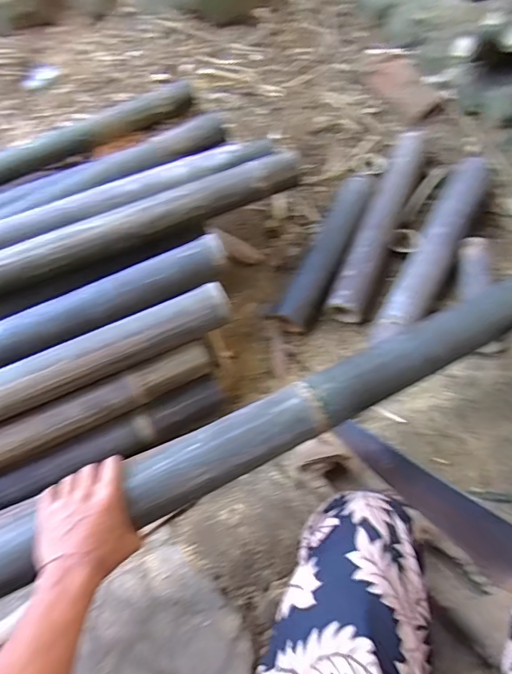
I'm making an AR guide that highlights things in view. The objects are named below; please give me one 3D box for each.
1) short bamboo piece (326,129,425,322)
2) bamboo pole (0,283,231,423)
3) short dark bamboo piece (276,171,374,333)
[{"bbox_3d":[0.271,-0.255,1.004,0.086,0.079,0.487,22,69,13],"label":"short bamboo piece"},{"bbox_3d":[-0.444,0.108,0.723,0.866,0.062,0.073,-24,63,-7],"label":"bamboo pole"},{"bbox_3d":[0.150,-0.187,0.990,0.092,0.075,0.382,21,66,15],"label":"short dark bamboo piece"}]

